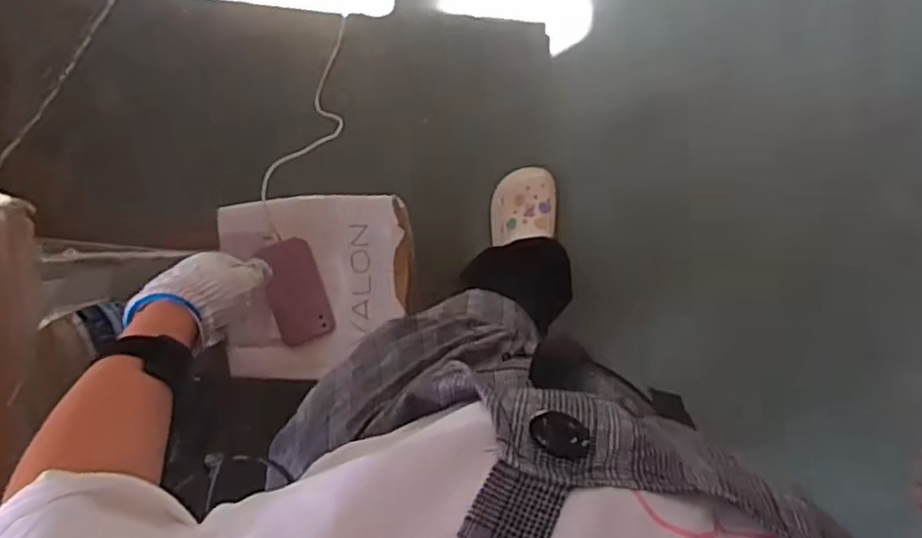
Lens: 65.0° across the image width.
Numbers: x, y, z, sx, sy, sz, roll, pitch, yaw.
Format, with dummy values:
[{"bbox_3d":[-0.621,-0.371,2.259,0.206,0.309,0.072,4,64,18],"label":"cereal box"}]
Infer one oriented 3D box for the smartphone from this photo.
[{"bbox_3d":[-0.250,0.035,1.102,0.084,0.016,0.157,-17,98,-1],"label":"smartphone"}]

